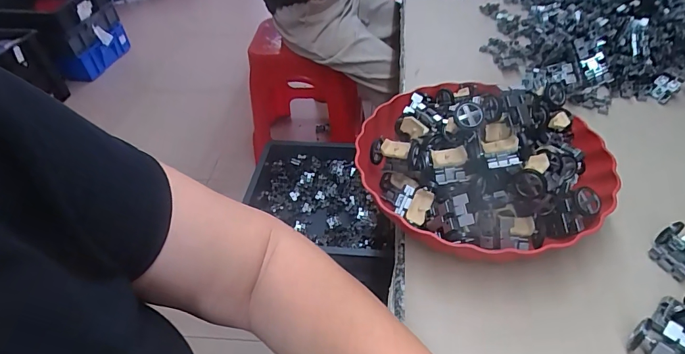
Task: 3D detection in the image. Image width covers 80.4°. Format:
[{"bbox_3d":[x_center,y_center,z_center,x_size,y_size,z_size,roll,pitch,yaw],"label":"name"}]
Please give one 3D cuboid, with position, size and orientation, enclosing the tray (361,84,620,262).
[{"bbox_3d":[0.140,-0.032,0.414,0.231,0.098,0.232,-17,45,-13],"label":"tray"}]

